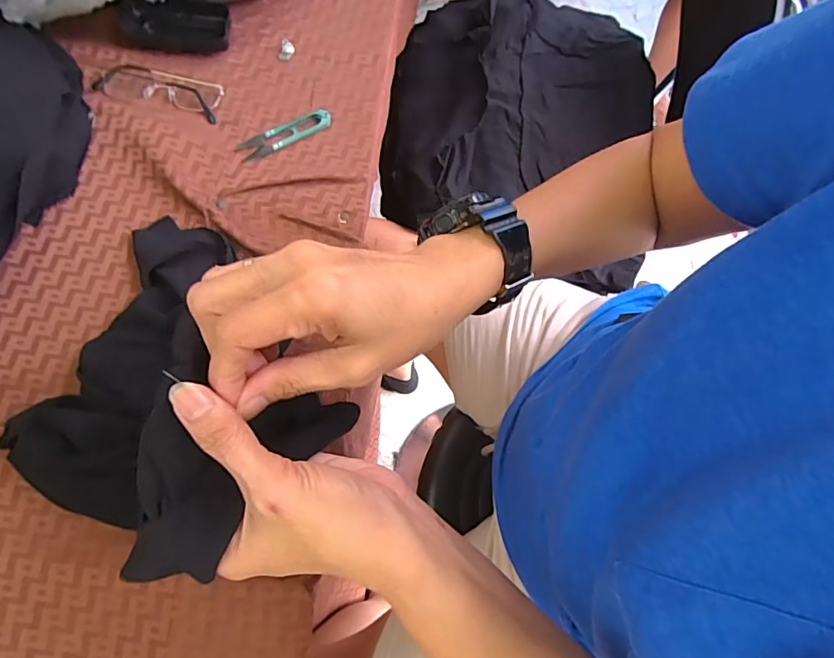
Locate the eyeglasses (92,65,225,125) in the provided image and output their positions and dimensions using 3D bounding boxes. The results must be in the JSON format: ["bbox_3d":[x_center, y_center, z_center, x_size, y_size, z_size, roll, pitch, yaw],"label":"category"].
[{"bbox_3d":[-0.268,-0.252,0.503,0.124,0.024,0.039,15,71,4],"label":"eyeglasses"}]

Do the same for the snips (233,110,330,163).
[{"bbox_3d":[-0.136,-0.201,0.499,0.101,0.006,0.025,-25,73,-10],"label":"snips"}]

